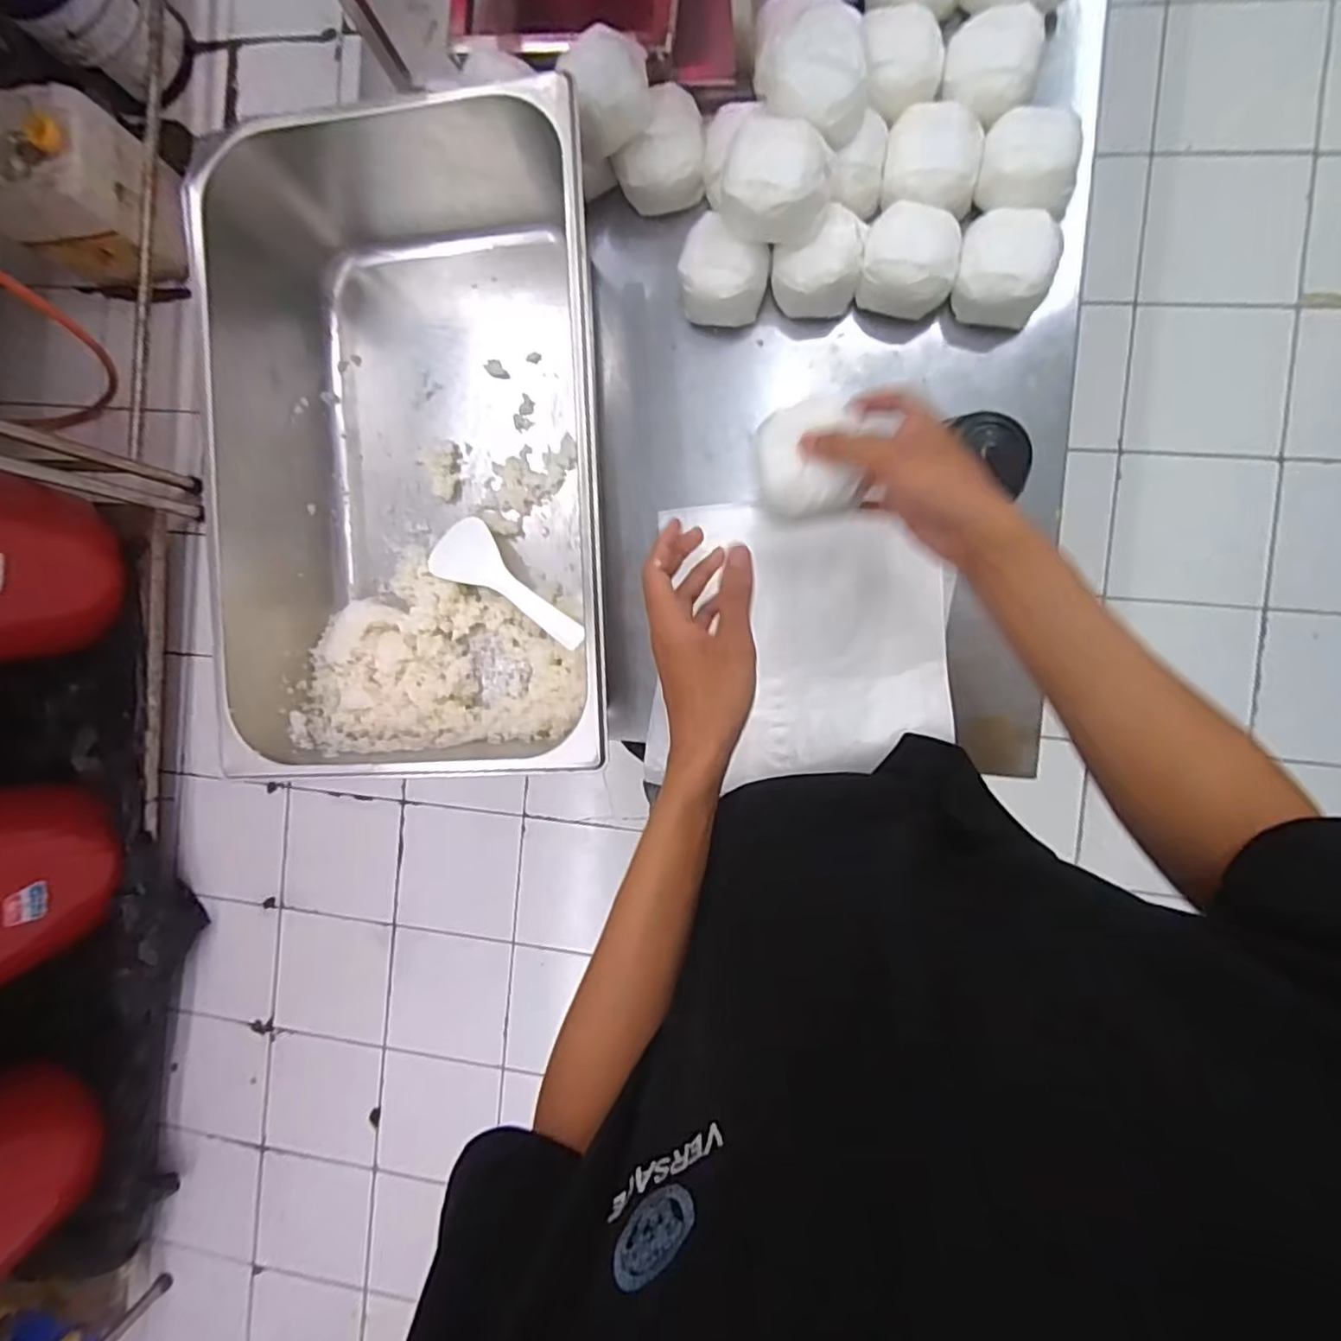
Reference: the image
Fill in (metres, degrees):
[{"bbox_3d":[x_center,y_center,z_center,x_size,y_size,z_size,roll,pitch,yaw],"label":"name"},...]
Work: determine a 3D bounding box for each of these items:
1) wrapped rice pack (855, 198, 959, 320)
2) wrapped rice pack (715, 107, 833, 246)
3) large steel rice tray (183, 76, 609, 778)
[{"bbox_3d":[0.209,-0.358,0.570,0.077,0.062,0.076,14,92,8],"label":"wrapped rice pack"},{"bbox_3d":[0.083,-0.398,0.542,0.089,0.061,0.090,27,94,7],"label":"wrapped rice pack"},{"bbox_3d":[-0.207,-0.197,0.584,0.313,0.153,0.547,-3,90,8],"label":"large steel rice tray"}]

